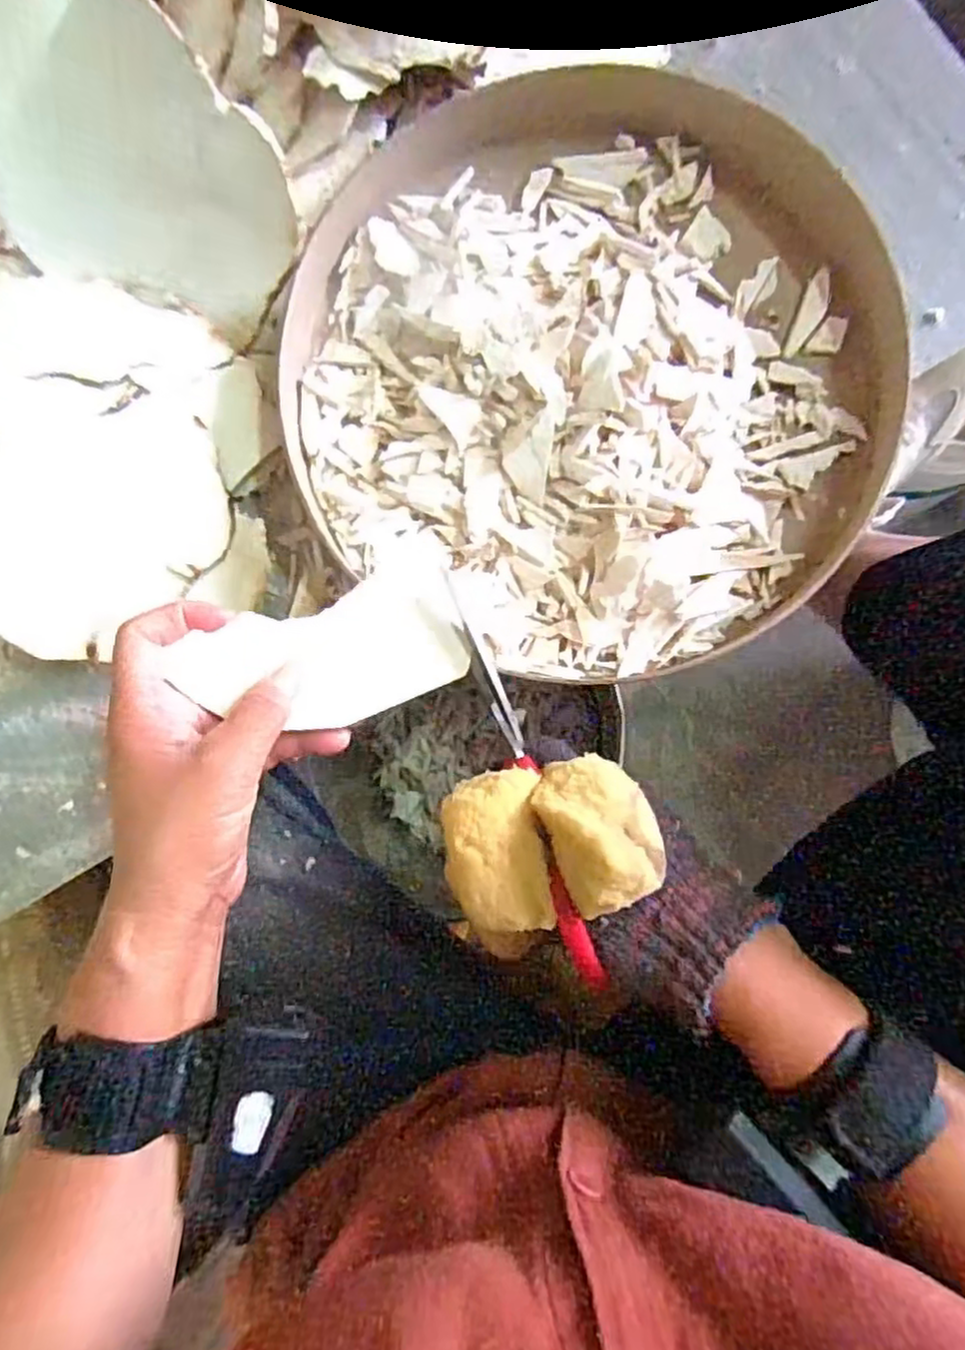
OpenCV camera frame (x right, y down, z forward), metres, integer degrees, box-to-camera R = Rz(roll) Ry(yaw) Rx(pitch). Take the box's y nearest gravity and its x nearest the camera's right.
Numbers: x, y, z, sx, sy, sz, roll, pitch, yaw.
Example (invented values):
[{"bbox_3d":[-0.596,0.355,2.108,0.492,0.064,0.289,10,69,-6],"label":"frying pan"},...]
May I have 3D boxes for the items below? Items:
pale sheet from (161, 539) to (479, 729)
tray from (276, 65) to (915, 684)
[{"bbox_3d":[-0.065,-0.009,0.315,0.121,0.010,0.066,-28,89,-10],"label":"pale sheet"},{"bbox_3d":[0.057,-0.154,0.366,0.296,0.068,0.282,-1,85,9],"label":"tray"}]

